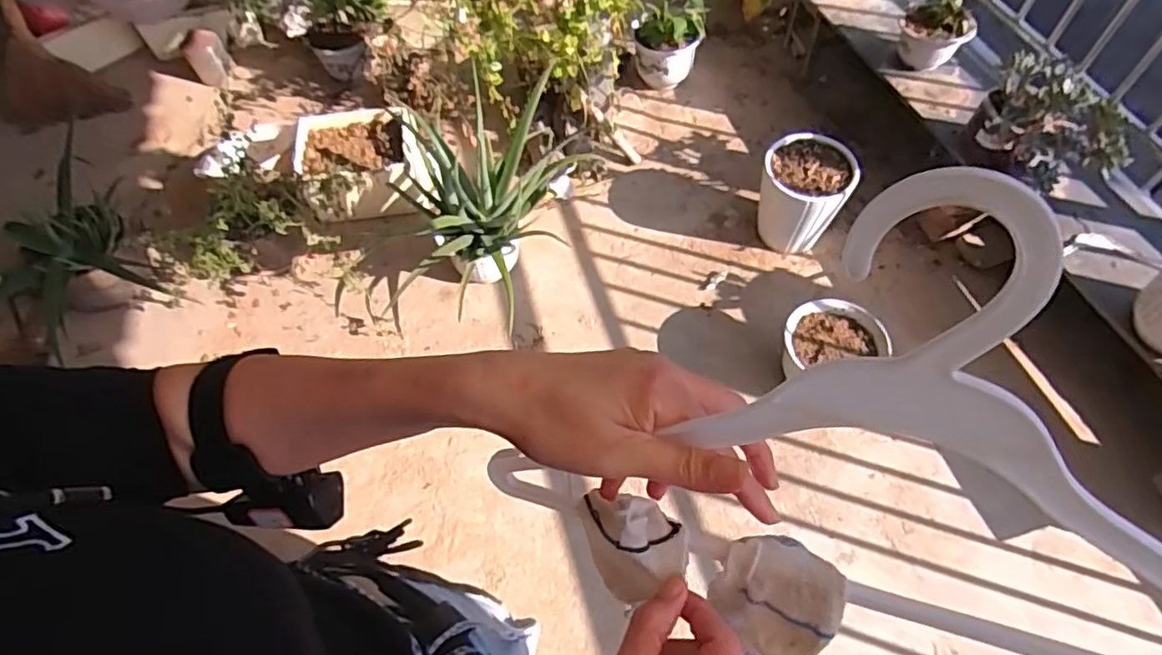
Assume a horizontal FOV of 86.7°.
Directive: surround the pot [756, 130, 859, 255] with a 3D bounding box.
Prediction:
[{"bbox_3d":[0.604,-0.357,1.695,0.222,0.285,0.215,-1,59,1],"label":"pot"}]

